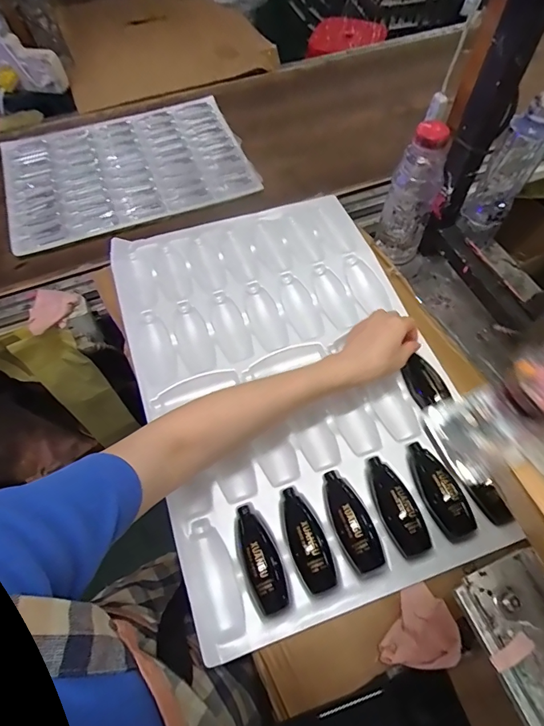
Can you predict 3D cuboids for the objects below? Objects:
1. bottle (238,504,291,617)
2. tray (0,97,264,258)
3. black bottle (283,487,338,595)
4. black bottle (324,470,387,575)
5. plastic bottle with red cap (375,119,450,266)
[{"bbox_3d":[-0.013,0.194,0.422,0.035,0.034,0.100,-23,63,-12],"label":"bottle"},{"bbox_3d":[-0.290,-0.393,0.822,0.450,0.017,0.347,-18,62,-9],"label":"tray"},{"bbox_3d":[0.033,0.175,0.425,0.036,0.024,0.100,-20,62,-11],"label":"black bottle"},{"bbox_3d":[0.081,0.159,0.430,0.038,0.027,0.099,-16,62,-8],"label":"black bottle"},{"bbox_3d":[0.189,-0.225,0.575,0.066,0.192,0.065,25,64,14],"label":"plastic bottle with red cap"}]

